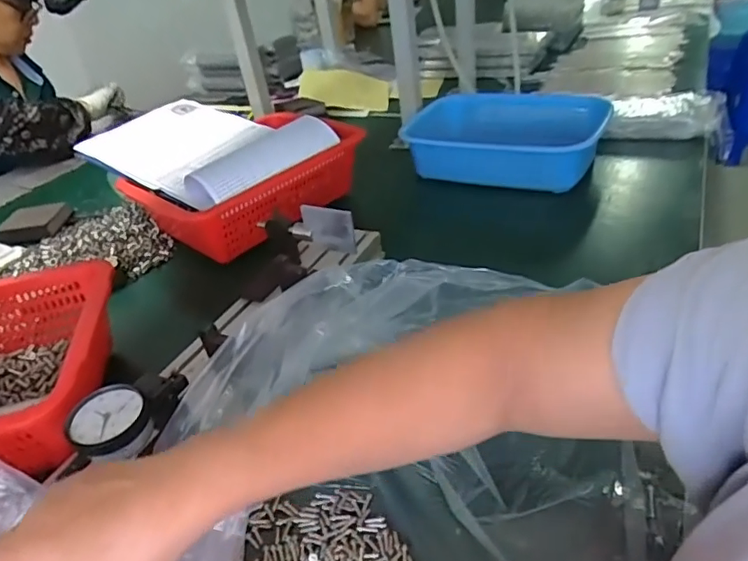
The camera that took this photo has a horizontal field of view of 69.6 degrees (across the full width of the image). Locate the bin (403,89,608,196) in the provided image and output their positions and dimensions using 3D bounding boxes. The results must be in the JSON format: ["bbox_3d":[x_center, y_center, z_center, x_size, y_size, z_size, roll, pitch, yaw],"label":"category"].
[{"bbox_3d":[0.194,-0.214,0.801,0.274,0.087,0.222,18,43,32],"label":"bin"}]

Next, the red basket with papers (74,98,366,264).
[{"bbox_3d":[-0.236,-0.190,0.842,0.315,0.098,0.357,-31,41,-29],"label":"red basket with papers"}]

